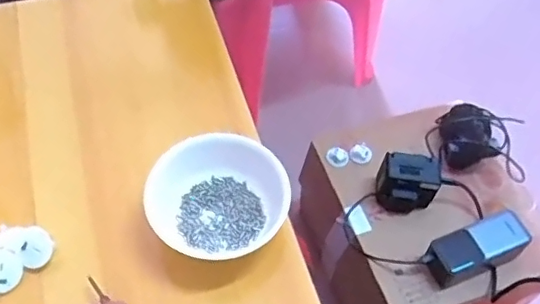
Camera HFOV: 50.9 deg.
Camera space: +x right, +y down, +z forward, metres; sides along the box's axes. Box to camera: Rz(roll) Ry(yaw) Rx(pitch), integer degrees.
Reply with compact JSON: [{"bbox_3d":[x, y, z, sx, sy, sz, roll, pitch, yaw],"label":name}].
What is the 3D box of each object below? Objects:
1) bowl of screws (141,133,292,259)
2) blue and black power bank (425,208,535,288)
[{"bbox_3d":[-0.046,0.041,0.488,0.121,0.052,0.096,-1,55,-4],"label":"bowl of screws"},{"bbox_3d":[0.279,0.132,0.768,0.138,0.053,0.056,-17,58,-15],"label":"blue and black power bank"}]

